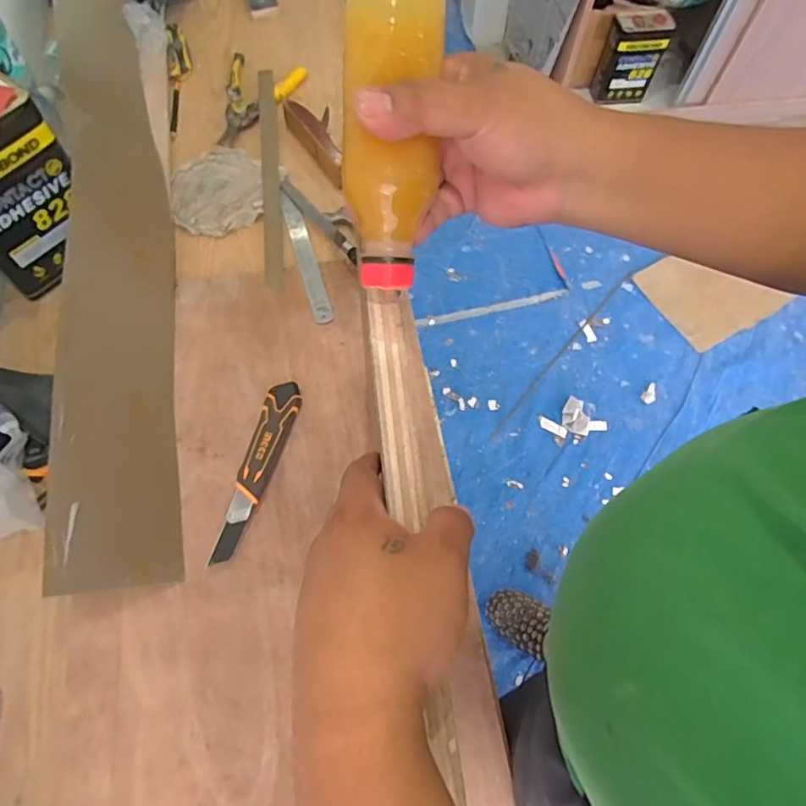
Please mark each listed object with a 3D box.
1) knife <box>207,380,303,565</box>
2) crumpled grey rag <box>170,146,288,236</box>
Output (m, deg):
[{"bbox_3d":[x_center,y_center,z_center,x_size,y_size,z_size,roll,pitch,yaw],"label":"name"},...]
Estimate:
[{"bbox_3d":[-0.185,0.080,0.704,0.044,0.024,0.242,15,65,6],"label":"knife"},{"bbox_3d":[-0.305,-0.357,0.928,0.166,0.010,0.180,25,67,10],"label":"crumpled grey rag"}]

